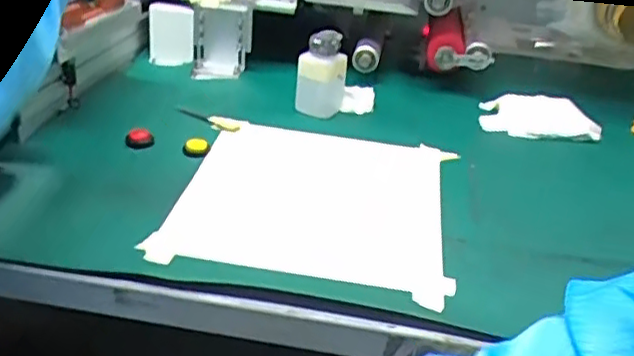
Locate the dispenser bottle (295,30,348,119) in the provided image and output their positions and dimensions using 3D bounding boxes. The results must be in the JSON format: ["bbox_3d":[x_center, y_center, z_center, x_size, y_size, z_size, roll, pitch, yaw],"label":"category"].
[{"bbox_3d":[0.004,-0.148,0.976,0.068,0.124,0.053,8,29,4],"label":"dispenser bottle"}]

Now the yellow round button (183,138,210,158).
[{"bbox_3d":[-0.149,-0.038,0.799,0.032,0.008,0.035,2,30,-6],"label":"yellow round button"}]

